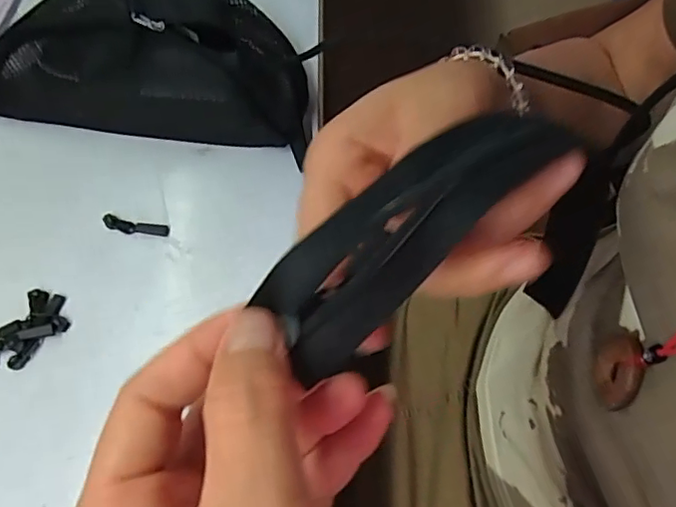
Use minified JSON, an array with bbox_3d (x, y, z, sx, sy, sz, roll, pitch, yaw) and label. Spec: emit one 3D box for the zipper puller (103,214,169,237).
[{"bbox_3d":[-0.162,-0.021,0.448,0.054,0.006,0.013,10,66,8],"label":"zipper puller"}]

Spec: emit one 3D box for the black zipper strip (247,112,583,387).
[{"bbox_3d":[0.023,-0.010,0.171,0.105,0.009,0.033,-40,69,-11],"label":"black zipper strip"}]

